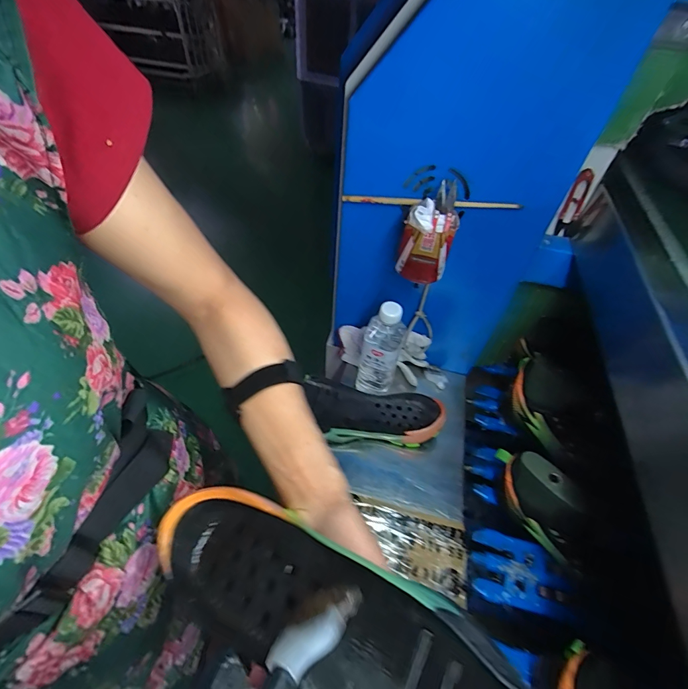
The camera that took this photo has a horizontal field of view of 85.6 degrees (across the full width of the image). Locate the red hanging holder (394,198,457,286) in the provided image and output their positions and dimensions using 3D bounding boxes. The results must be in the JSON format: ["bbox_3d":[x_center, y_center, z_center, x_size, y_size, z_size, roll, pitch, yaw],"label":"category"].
[{"bbox_3d":[0.110,-0.134,0.496,0.062,0.095,0.052,19,51,10],"label":"red hanging holder"}]

